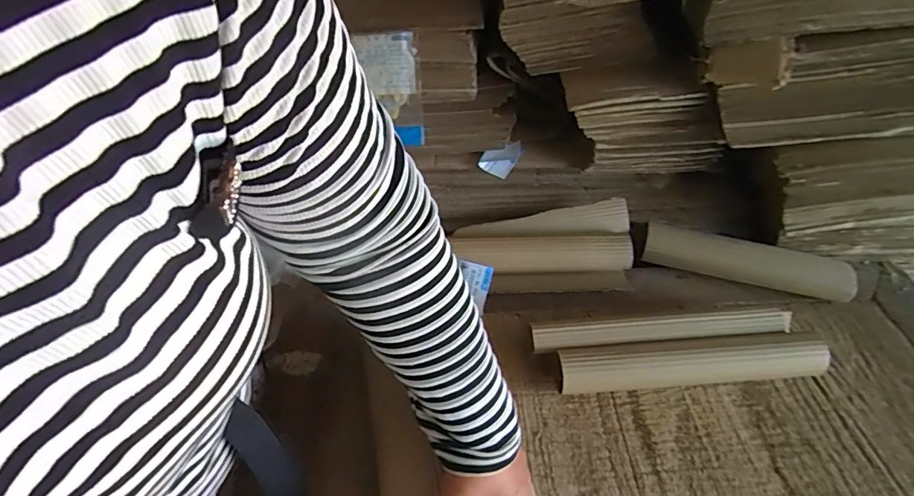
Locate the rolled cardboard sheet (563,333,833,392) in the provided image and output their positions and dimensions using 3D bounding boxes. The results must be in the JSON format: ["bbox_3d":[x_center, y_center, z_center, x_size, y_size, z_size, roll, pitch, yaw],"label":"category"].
[{"bbox_3d":[0.302,0.154,0.608,0.336,0.057,0.042,-3,44,-2],"label":"rolled cardboard sheet"}]

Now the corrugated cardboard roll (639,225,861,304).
[{"bbox_3d":[0.452,0.028,0.738,0.298,0.056,0.060,14,46,15],"label":"corrugated cardboard roll"}]

